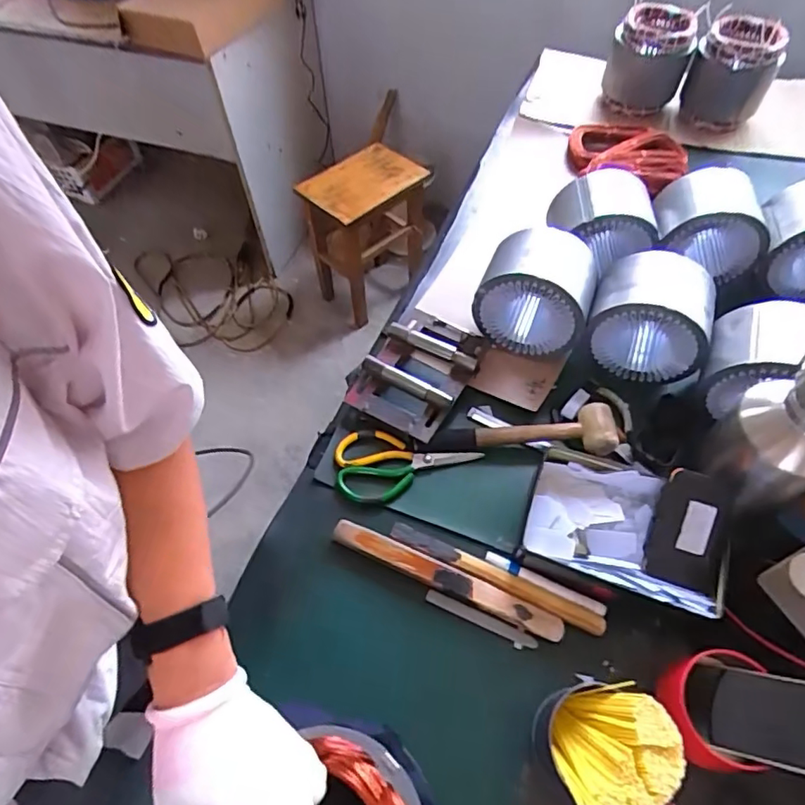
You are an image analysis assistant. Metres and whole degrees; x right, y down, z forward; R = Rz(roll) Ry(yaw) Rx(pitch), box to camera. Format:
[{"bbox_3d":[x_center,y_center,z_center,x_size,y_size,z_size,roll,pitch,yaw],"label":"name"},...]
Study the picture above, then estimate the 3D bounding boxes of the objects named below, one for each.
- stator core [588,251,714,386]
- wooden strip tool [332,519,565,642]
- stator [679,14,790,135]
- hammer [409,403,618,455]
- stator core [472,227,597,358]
[{"bbox_3d":[0.339,-0.117,0.743,0.150,0.131,0.108,17,59,13],"label":"stator core"},{"bbox_3d":[0.048,0.200,0.624,0.276,0.019,0.028,20,59,15],"label":"wooden strip tool"},{"bbox_3d":[0.629,-0.630,1.041,0.144,0.166,0.124,25,61,17],"label":"stator"},{"bbox_3d":[0.151,0.034,0.708,0.267,0.038,0.061,1,56,3],"label":"hammer"},{"bbox_3d":[0.190,-0.158,0.765,0.152,0.125,0.110,19,59,14],"label":"stator core"}]

